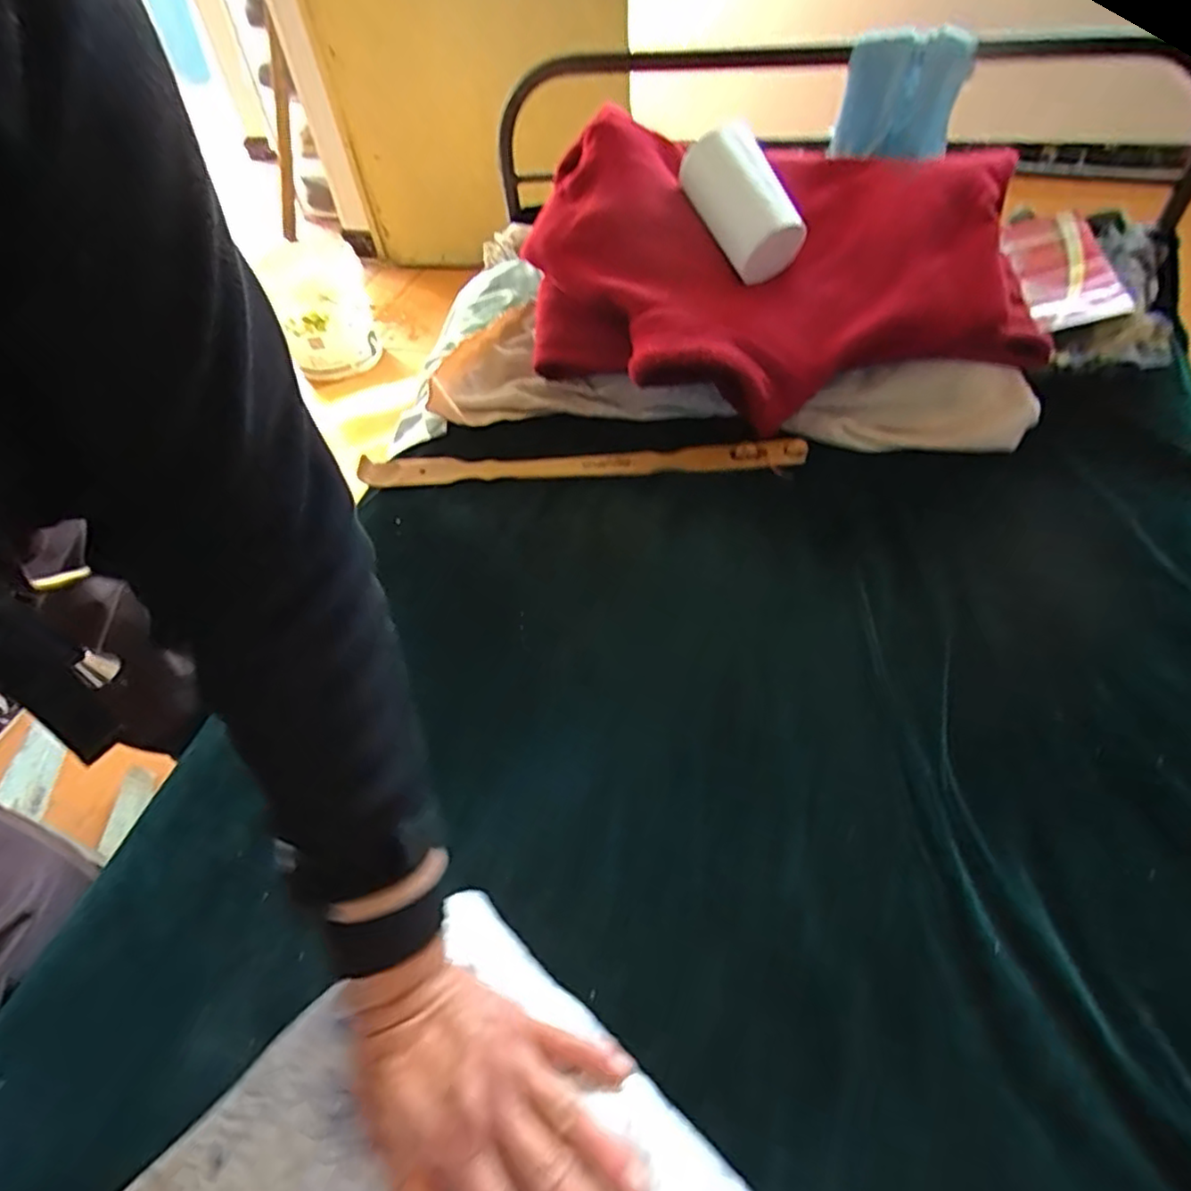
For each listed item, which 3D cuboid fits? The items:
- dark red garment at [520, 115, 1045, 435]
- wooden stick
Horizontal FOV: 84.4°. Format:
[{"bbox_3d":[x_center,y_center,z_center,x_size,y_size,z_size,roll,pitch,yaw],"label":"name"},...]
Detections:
[{"bbox_3d":[0.200,-0.367,0.764,0.526,0.209,0.339,4,51,9],"label":"dark red garment"},{"bbox_3d":[-0.021,-0.149,0.725,0.486,0.022,0.030,-2,51,4],"label":"wooden stick"}]

